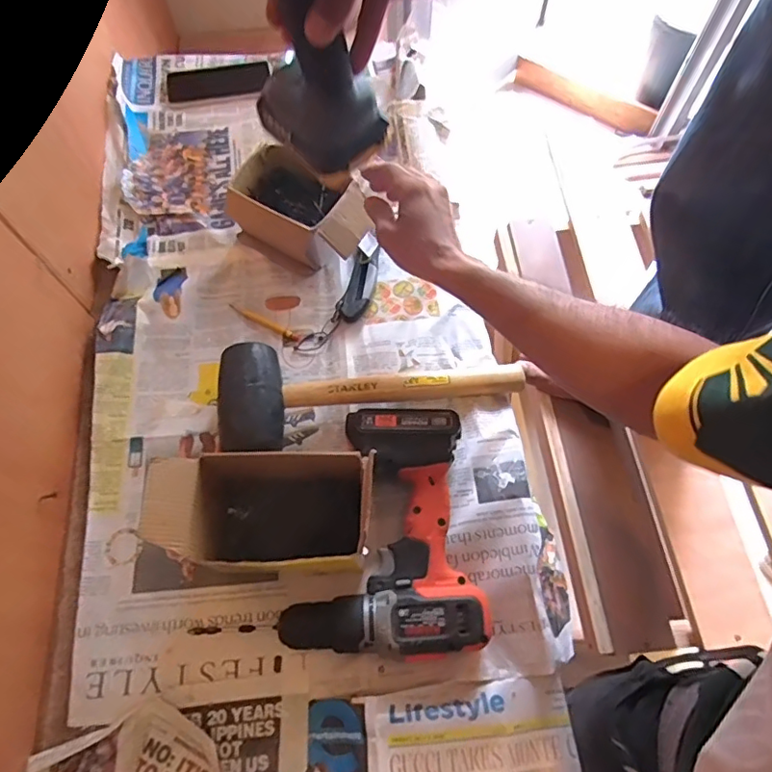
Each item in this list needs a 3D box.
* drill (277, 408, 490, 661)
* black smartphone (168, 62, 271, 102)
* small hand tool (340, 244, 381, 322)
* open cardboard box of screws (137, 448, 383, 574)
[{"bbox_3d":[0.009,0.137,0.521,0.174,0.071,0.219,6,65,4],"label":"drill"},{"bbox_3d":[-0.264,-0.483,0.852,0.158,0.014,0.071,-13,65,-5],"label":"black smartphone"},{"bbox_3d":[-0.032,-0.128,0.674,0.032,0.023,0.101,11,66,6],"label":"small hand tool"},{"bbox_3d":[-0.114,0.118,0.506,0.173,0.119,0.090,-2,65,0],"label":"open cardboard box of screws"}]

